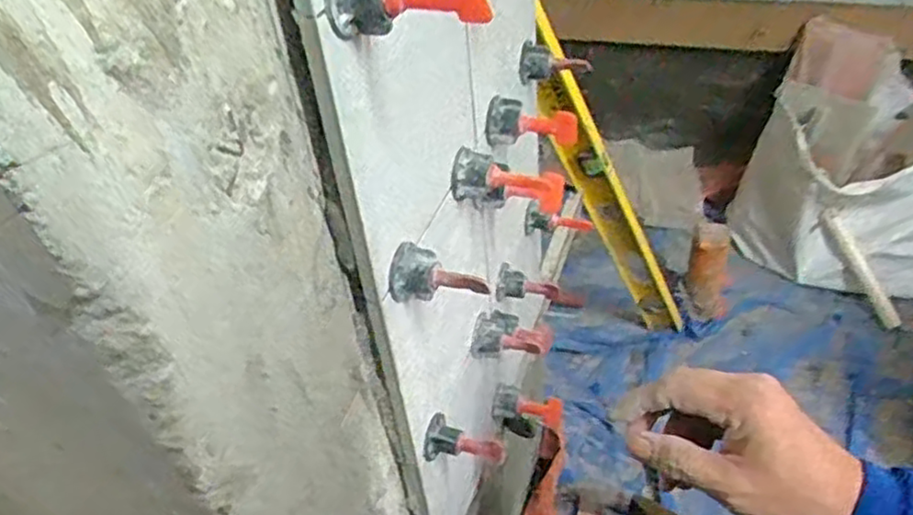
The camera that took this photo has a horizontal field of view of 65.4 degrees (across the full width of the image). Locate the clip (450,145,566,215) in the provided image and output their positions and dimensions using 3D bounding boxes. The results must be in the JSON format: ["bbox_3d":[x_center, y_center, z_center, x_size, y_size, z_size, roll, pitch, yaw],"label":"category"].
[{"bbox_3d":[0.037,-0.045,0.449,0.086,0.035,0.038,9,34,-28],"label":"clip"}]

